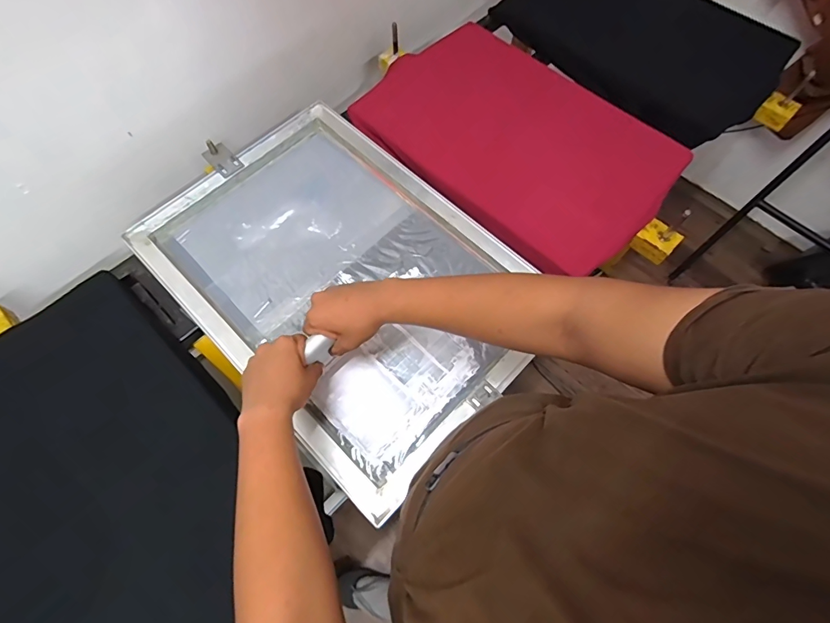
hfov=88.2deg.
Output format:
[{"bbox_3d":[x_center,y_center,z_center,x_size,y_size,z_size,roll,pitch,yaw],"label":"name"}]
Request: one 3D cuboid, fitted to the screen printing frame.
[{"bbox_3d":[-0.122,-0.068,0.743,0.641,0.035,0.456,43,72,15],"label":"screen printing frame"}]

